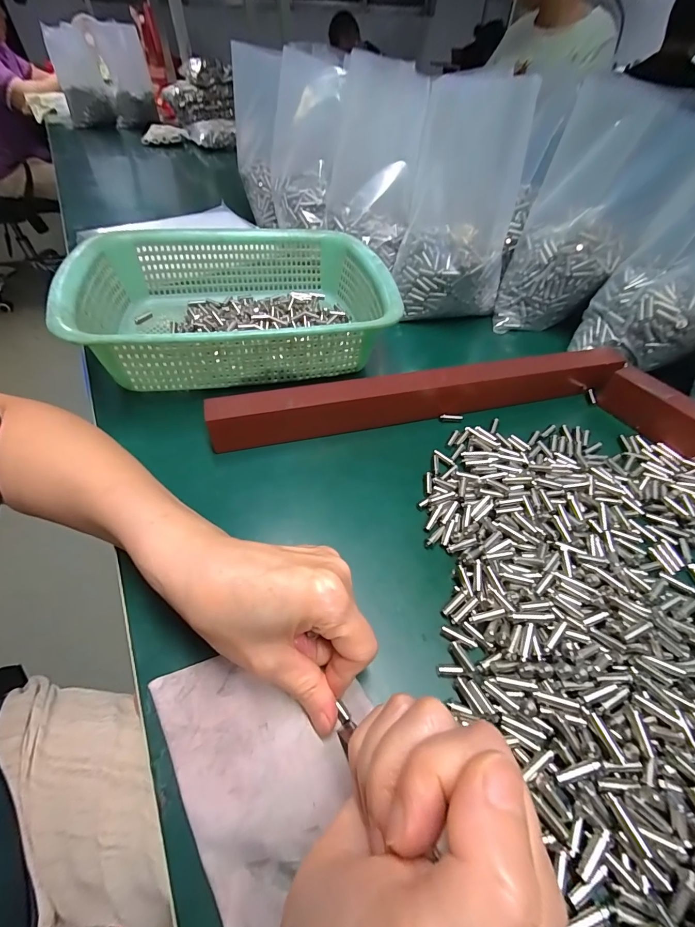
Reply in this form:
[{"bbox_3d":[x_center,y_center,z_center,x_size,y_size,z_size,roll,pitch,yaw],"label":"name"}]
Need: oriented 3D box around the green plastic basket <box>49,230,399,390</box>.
[{"bbox_3d":[-0.108,-0.168,0.381,0.286,0.077,0.220,-11,52,-11],"label":"green plastic basket"}]

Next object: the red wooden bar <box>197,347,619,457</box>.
[{"bbox_3d":[0.071,-0.065,0.331,0.374,0.039,0.027,-10,51,-11],"label":"red wooden bar"}]

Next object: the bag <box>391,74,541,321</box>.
[{"bbox_3d":[0.127,-0.284,0.413,0.122,0.204,0.104,14,51,9],"label":"bag"}]

